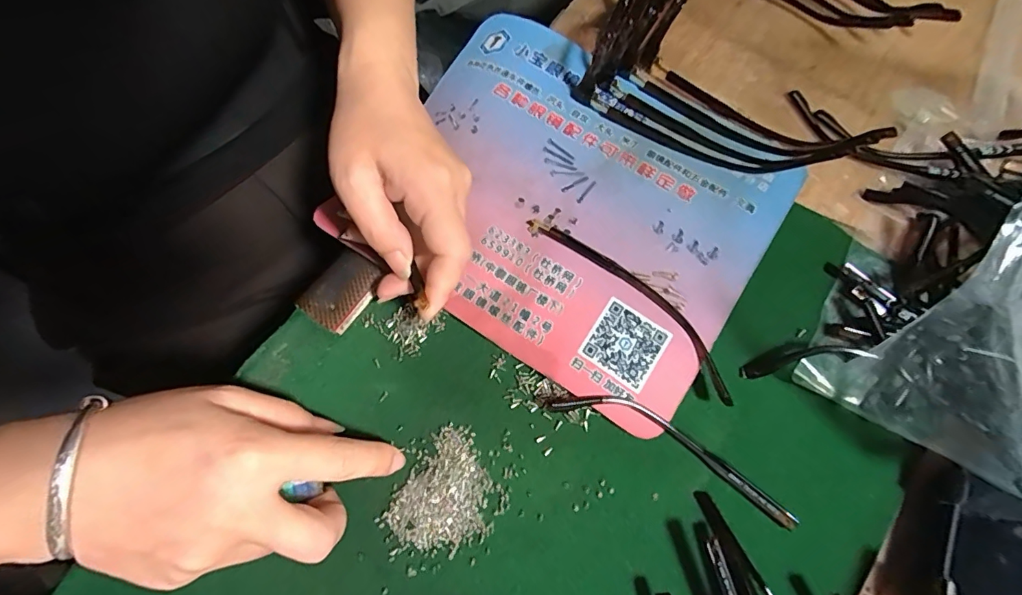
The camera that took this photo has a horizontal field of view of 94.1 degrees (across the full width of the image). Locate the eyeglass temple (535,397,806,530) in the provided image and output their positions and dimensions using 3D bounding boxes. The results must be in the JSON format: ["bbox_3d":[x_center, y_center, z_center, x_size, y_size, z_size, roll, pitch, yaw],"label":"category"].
[{"bbox_3d":[0.083,0.076,0.246,0.134,0.006,0.024,25,76,8],"label":"eyeglass temple"}]

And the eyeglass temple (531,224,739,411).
[{"bbox_3d":[0.068,-0.002,0.264,0.023,0.013,0.144,-42,78,-11],"label":"eyeglass temple"}]

